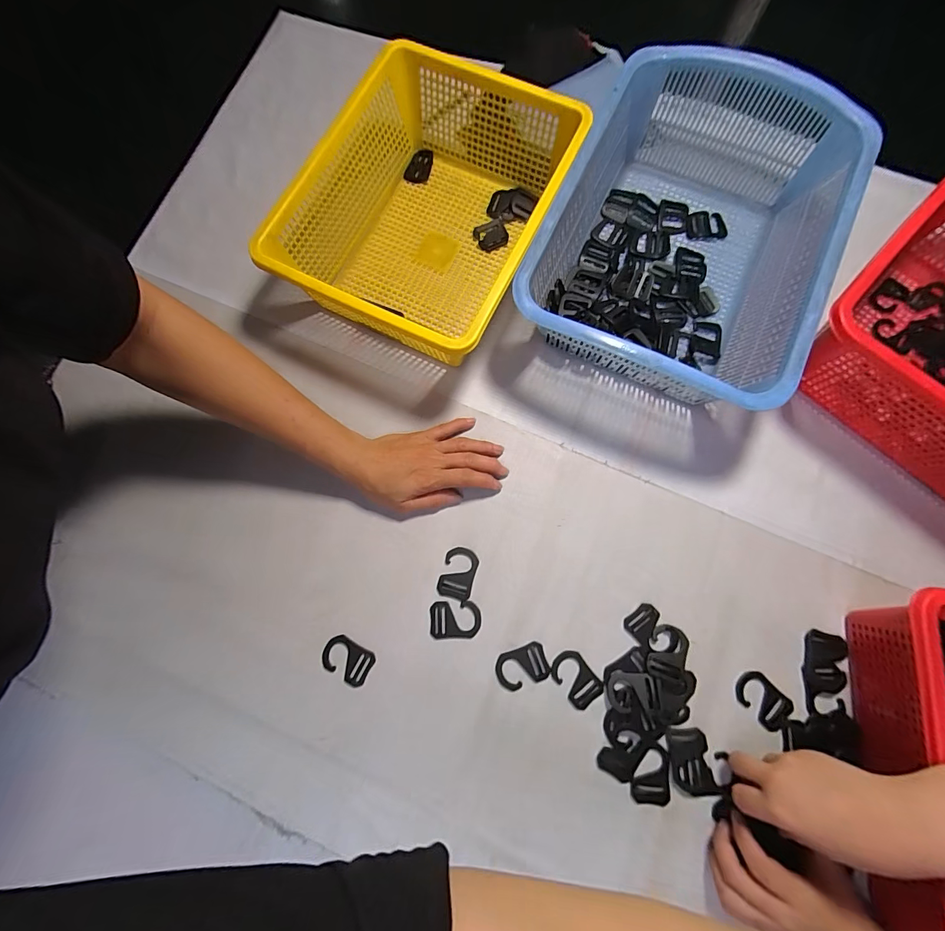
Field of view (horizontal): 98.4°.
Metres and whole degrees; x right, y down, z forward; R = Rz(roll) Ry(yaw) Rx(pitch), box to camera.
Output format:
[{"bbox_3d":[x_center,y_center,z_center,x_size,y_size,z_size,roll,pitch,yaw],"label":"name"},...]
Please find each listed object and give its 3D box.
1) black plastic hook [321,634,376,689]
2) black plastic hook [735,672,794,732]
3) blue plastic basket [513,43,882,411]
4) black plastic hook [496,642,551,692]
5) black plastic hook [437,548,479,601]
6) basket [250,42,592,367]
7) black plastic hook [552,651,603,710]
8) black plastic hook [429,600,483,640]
[{"bbox_3d":[-0.124,0.192,0.401,0.049,0.004,0.035,27,80,7],"label":"black plastic hook"},{"bbox_3d":[0.272,0.220,0.383,0.051,0.004,0.035,43,82,9],"label":"black plastic hook"},{"bbox_3d":[0.221,-0.238,0.431,0.260,0.104,0.357,25,80,7],"label":"blue plastic basket"},{"bbox_3d":[0.048,0.195,0.394,0.050,0.004,0.034,-20,78,-3],"label":"black plastic hook"},{"bbox_3d":[-0.015,0.110,0.415,0.034,0.004,0.049,14,79,4],"label":"black plastic hook"},{"bbox_3d":[-0.046,-0.267,0.446,0.238,0.103,0.299,24,80,6],"label":"basket"},{"bbox_3d":[0.099,0.205,0.392,0.035,0.004,0.050,-38,80,-6],"label":"black plastic hook"},{"bbox_3d":[-0.017,0.154,0.406,0.050,0.004,0.035,-3,78,1],"label":"black plastic hook"}]

